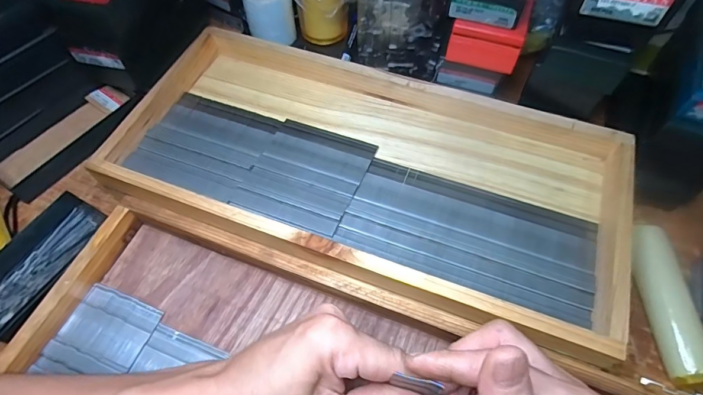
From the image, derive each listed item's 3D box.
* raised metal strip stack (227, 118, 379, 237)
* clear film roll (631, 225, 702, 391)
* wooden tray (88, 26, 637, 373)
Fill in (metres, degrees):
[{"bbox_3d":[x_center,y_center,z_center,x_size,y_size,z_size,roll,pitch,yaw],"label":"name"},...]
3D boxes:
[{"bbox_3d":[-0.040,-0.022,0.370,0.095,0.007,0.106,20,62,12],"label":"raised metal strip stack"},{"bbox_3d":[0.250,0.084,0.328,0.027,0.028,0.121,0,60,1],"label":"clear film roll"},{"bbox_3d":[0.012,-0.022,0.374,0.422,0.058,0.200,19,62,12],"label":"wooden tray"}]

